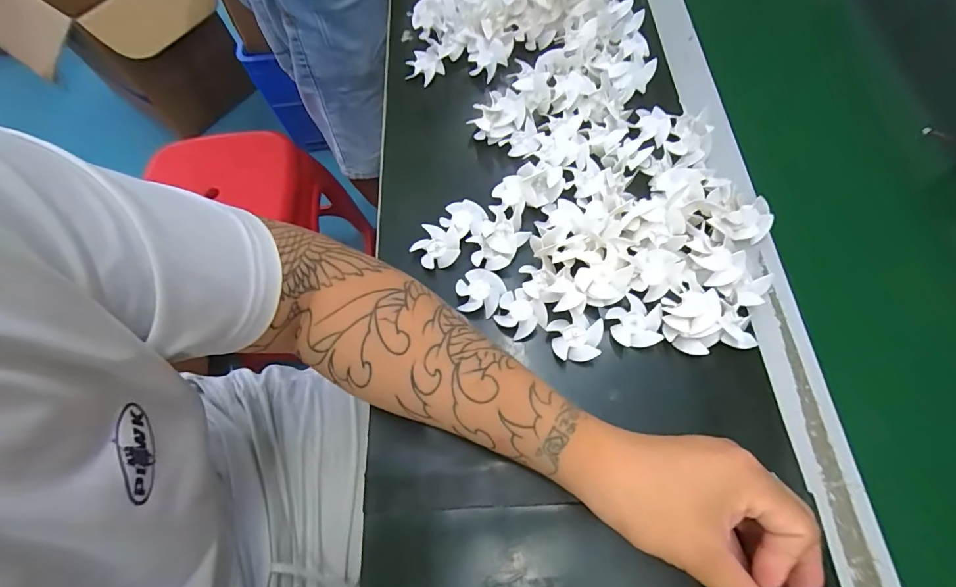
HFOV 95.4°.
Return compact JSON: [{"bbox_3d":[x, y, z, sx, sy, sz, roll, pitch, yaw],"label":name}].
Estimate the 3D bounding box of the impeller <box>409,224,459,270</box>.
[{"bbox_3d":[-0.037,-0.041,0.381,0.041,0.011,0.036,-2,67,4],"label":"impeller"}]

